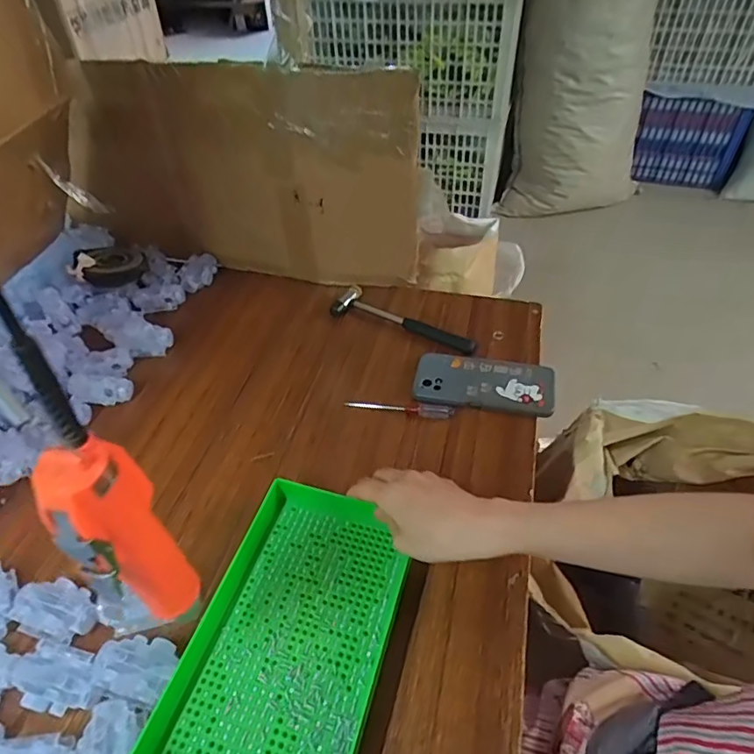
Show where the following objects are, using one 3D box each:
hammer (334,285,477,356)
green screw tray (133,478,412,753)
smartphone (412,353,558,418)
[{"bbox_3d":[0.041,-0.081,0.729,0.207,0.020,0.055,19,49,19],"label":"hammer"},{"bbox_3d":[-0.069,0.203,0.434,0.152,0.023,0.245,11,47,13],"label":"green screw tray"},{"bbox_3d":[0.129,0.007,0.639,0.161,0.017,0.076,9,47,11],"label":"smartphone"}]

